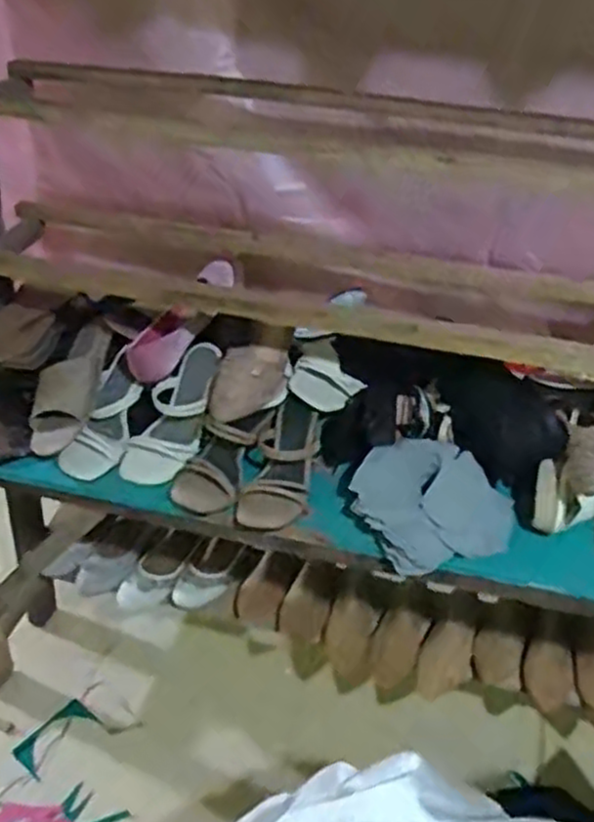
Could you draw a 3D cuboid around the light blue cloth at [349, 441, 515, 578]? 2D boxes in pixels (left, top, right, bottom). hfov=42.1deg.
[{"bbox_3d":[0.168,0.114,0.990,0.178,0.063,0.174,-10,40,-17],"label":"light blue cloth"}]

